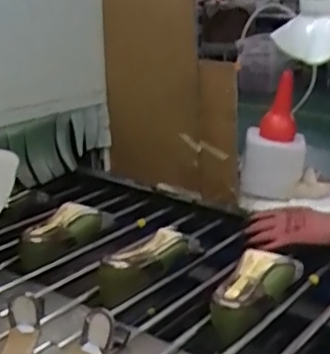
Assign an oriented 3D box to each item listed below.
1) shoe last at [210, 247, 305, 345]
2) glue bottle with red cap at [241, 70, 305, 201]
[{"bbox_3d":[0.135,0.179,0.900,0.067,0.068,0.202,16,23,36],"label":"shoe last"},{"bbox_3d":[0.227,-0.088,1.218,0.115,0.241,0.095,11,18,15],"label":"glue bottle with red cap"}]

